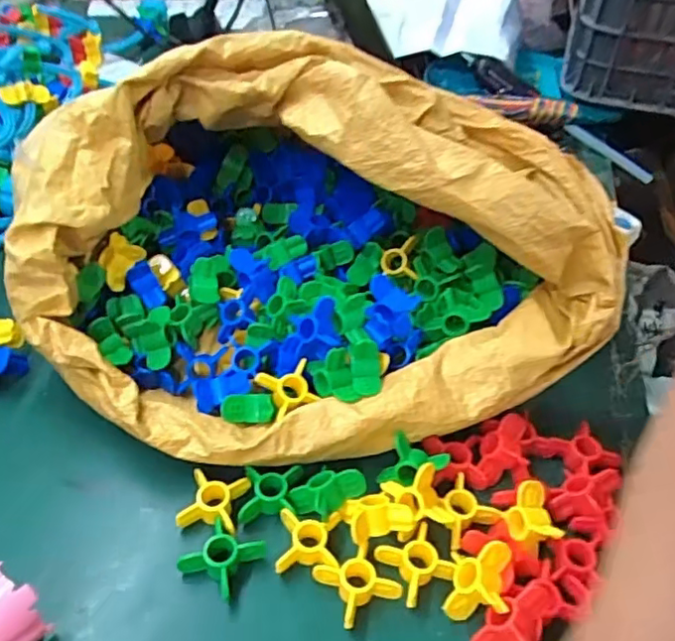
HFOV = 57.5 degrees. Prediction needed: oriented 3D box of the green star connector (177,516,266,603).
[{"bbox_3d":[-0.079,0.160,0.416,0.044,0.026,0.042,24,48,20],"label":"green star connector"}]

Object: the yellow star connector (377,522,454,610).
[{"bbox_3d":[0.053,0.168,0.422,0.039,0.024,0.041,-22,50,-24],"label":"yellow star connector"}]

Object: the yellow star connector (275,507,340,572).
[{"bbox_3d":[-0.020,0.155,0.430,0.042,0.024,0.042,2,45,-2],"label":"yellow star connector"}]

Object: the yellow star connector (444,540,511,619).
[{"bbox_3d":[0.094,0.173,0.405,0.037,0.043,0.044,14,46,11],"label":"yellow star connector"}]

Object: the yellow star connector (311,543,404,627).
[{"bbox_3d":[0.013,0.176,0.411,0.042,0.024,0.042,-24,51,-25],"label":"yellow star connector"}]

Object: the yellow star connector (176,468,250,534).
[{"bbox_3d":[-0.088,0.131,0.439,0.041,0.022,0.040,8,45,5],"label":"yellow star connector"}]

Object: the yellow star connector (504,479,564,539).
[{"bbox_3d":[0.136,0.138,0.433,0.030,0.024,0.040,-12,47,-15],"label":"yellow star connector"}]

